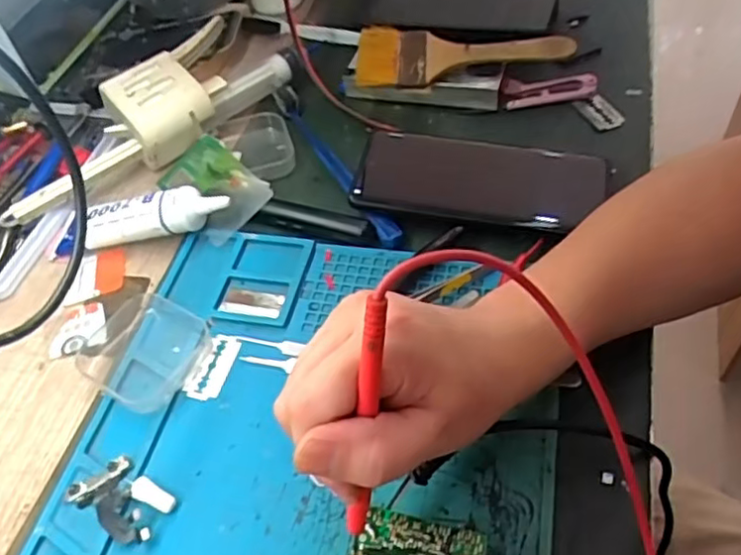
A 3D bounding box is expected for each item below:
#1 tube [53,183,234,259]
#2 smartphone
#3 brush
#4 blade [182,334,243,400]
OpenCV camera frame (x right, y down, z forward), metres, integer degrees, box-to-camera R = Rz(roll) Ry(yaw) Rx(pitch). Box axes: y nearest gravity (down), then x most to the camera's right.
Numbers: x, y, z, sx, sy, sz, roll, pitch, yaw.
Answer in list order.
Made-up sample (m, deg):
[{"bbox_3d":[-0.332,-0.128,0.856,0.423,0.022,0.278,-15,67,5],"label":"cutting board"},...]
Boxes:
[{"bbox_3d":[-0.159,-0.040,0.445,0.134,0.024,0.025,-11,49,15],"label":"tube"},{"bbox_3d":[0.071,-0.065,0.440,0.159,0.011,0.078,12,56,10],"label":"smartphone"},{"bbox_3d":[0.072,-0.172,0.514,0.161,0.025,0.058,1,50,7],"label":"brush"},{"bbox_3d":[-0.092,0.051,0.382,0.022,0.004,0.041,10,58,18],"label":"blade"}]

